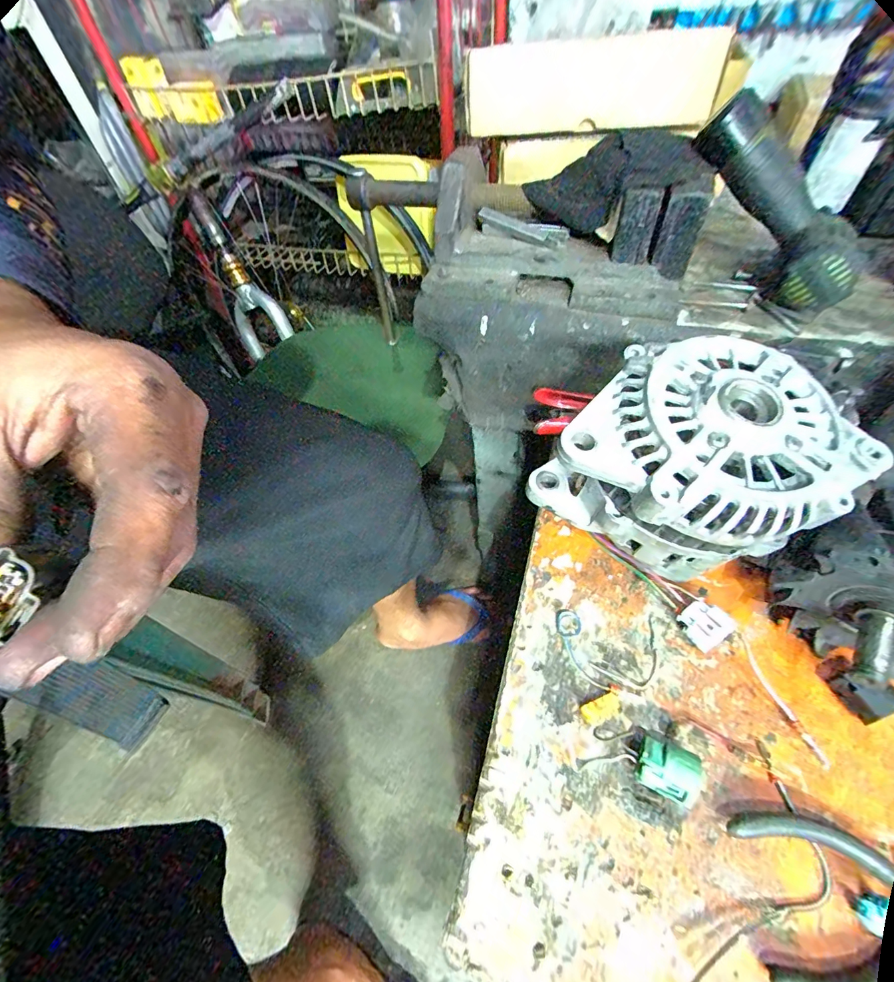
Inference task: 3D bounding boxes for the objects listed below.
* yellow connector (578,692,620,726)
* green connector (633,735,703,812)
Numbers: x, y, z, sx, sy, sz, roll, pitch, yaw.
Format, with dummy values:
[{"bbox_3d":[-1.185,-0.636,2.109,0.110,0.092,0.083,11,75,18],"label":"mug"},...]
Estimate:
[{"bbox_3d":[0.096,0.134,0.263,0.025,0.008,0.012,-21,53,-11],"label":"yellow connector"},{"bbox_3d":[0.120,0.152,0.234,0.030,0.020,0.025,18,56,18],"label":"green connector"}]

